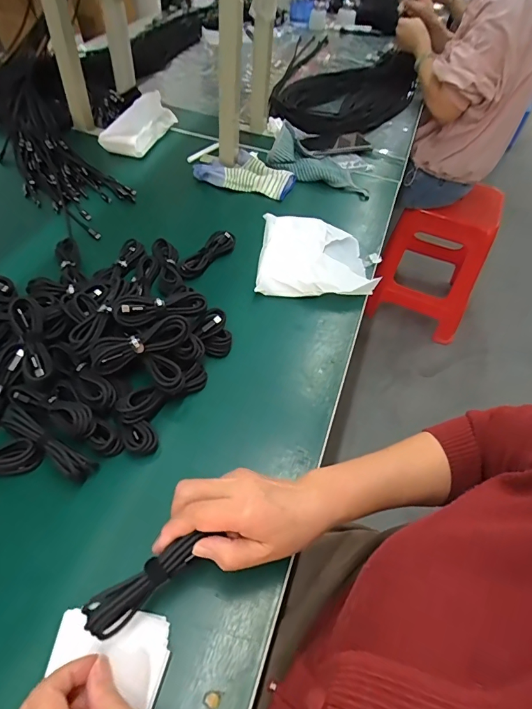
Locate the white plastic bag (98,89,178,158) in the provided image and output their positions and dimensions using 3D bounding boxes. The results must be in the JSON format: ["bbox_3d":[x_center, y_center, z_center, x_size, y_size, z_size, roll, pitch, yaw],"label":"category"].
[{"bbox_3d":[-0.260,-0.465,0.831,0.090,0.066,0.172,14,52,7],"label":"white plastic bag"}]

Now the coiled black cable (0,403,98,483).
[{"bbox_3d":[-0.222,0.086,0.413,0.113,0.021,0.025,27,55,16],"label":"coiled black cable"}]

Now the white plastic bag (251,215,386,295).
[{"bbox_3d":[0.082,-0.159,0.643,0.183,0.023,0.183,2,52,-2],"label":"white plastic bag"}]

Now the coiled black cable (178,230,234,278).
[{"bbox_3d":[-0.085,-0.153,0.623,0.033,0.015,0.115,32,56,19],"label":"coiled black cable"}]

